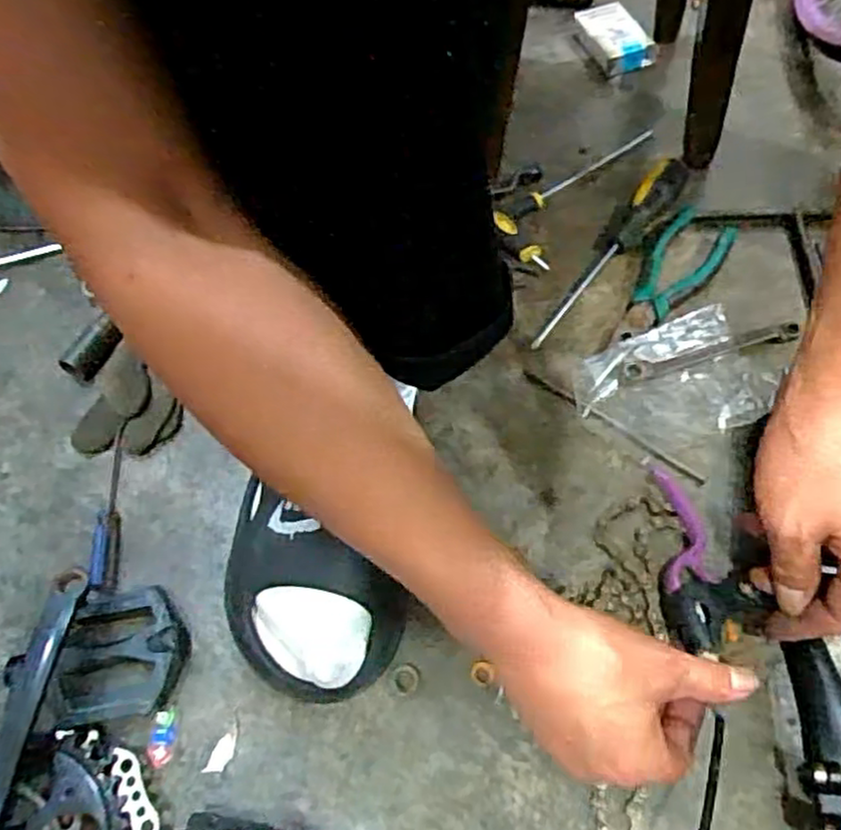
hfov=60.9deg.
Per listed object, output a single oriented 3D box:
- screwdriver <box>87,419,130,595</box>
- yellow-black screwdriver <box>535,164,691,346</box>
[{"bbox_3d":[-0.227,0.062,0.517,0.015,0.025,0.138,-10,59,-1],"label":"screwdriver"},{"bbox_3d":[0.161,-0.142,0.602,0.026,0.031,0.218,34,67,22],"label":"yellow-black screwdriver"}]

